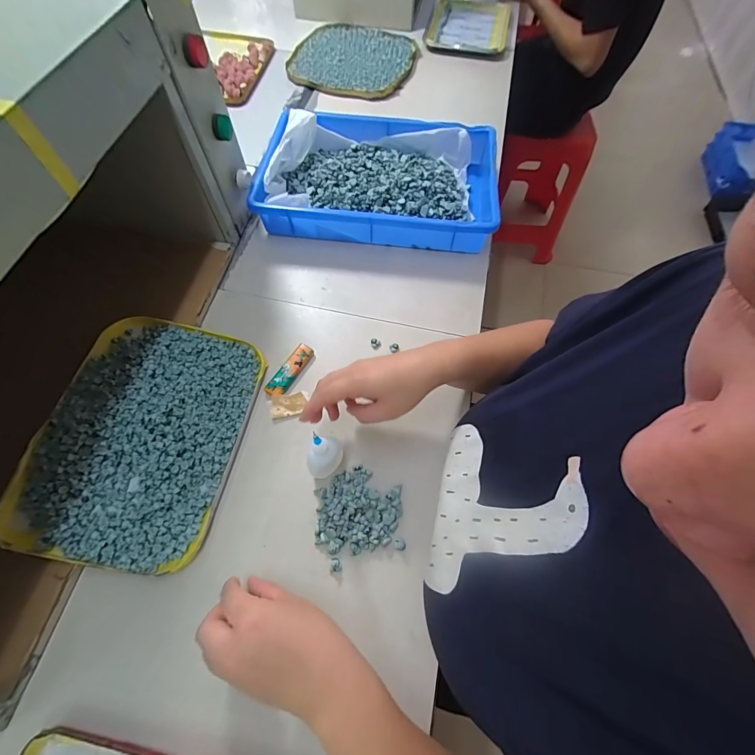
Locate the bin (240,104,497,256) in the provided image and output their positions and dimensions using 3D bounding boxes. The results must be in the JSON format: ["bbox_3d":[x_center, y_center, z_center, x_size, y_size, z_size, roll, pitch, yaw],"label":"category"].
[{"bbox_3d":[0.006,-0.320,0.581,0.357,0.073,0.239,8,64,2],"label":"bin"}]

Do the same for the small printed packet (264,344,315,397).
[{"bbox_3d":[-0.113,-0.009,0.456,0.022,0.007,0.079,30,67,12],"label":"small printed packet"}]

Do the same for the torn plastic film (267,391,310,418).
[{"bbox_3d":[-0.109,0.033,0.435,0.048,0.006,0.030,-7,65,-6],"label":"torn plastic film"}]

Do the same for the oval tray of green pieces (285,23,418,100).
[{"bbox_3d":[-0.054,-0.694,0.774,0.252,0.018,0.251,17,64,5],"label":"oval tray of green pieces"}]

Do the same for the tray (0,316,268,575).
[{"bbox_3d":[-0.262,0.058,0.404,0.208,0.033,0.276,11,64,3],"label":"tray"}]

